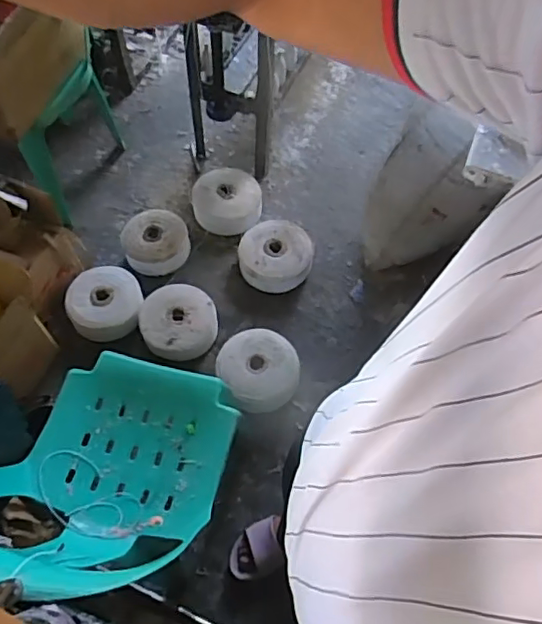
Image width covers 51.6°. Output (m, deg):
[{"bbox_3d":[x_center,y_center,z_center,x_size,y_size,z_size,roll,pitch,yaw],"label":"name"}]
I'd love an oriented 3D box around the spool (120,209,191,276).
[{"bbox_3d":[-0.344,-0.208,1.677,0.189,0.117,0.175,0,62,0],"label":"spool"}]

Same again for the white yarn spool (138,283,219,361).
[{"bbox_3d":[-0.261,0.027,1.591,0.205,0.097,0.207,0,62,0],"label":"white yarn spool"}]

